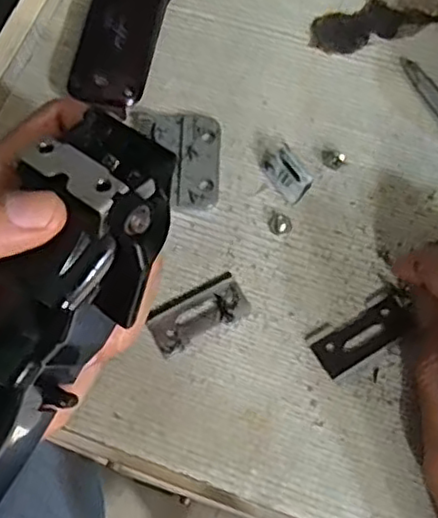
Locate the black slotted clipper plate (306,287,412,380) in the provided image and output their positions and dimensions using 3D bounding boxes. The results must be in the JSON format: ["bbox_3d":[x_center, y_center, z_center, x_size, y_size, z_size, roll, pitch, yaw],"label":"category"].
[{"bbox_3d":[0.056,0.029,0.261,0.041,0.004,0.021,-31,71,-10],"label":"black slotted clipper plate"}]

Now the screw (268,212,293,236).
[{"bbox_3d":[0.026,-0.015,0.278,0.010,0.004,0.010,0,68,1],"label":"screw"}]

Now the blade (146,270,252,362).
[{"bbox_3d":[-0.009,0.022,0.265,0.040,0.004,0.020,-28,70,-10],"label":"blade"}]

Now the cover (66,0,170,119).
[{"bbox_3d":[-0.038,-0.134,0.319,0.040,0.016,0.143,9,68,5],"label":"cover"}]

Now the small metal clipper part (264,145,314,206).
[{"bbox_3d":[0.029,-0.036,0.280,0.011,0.015,0.023,-34,71,-12],"label":"small metal clipper part"}]

